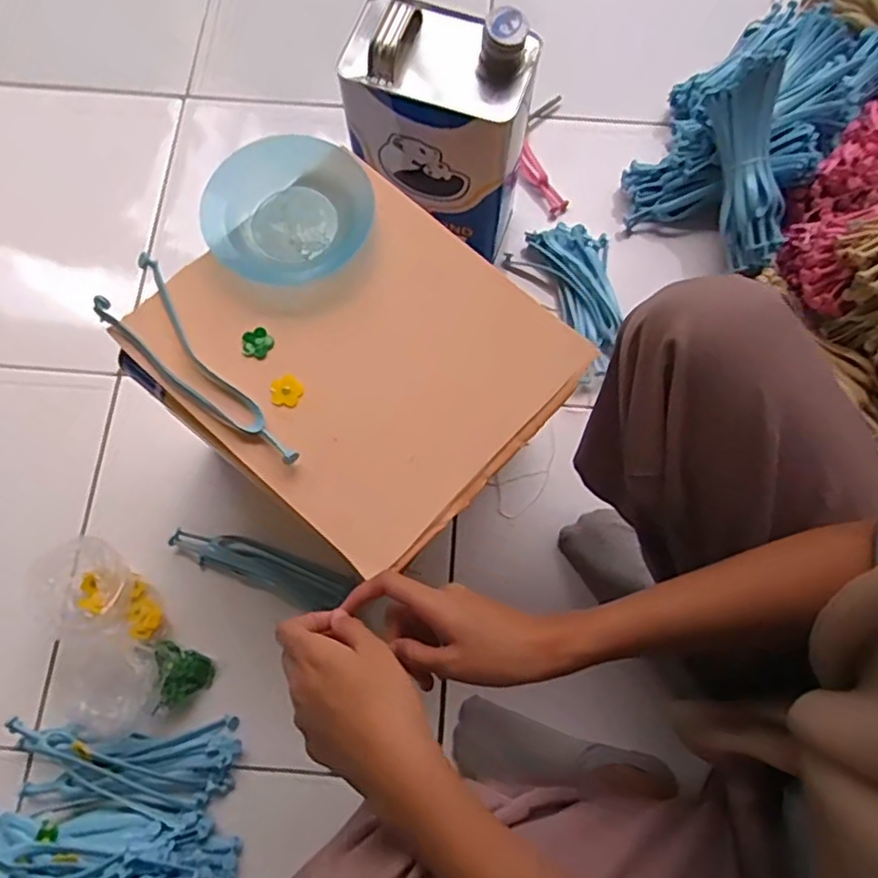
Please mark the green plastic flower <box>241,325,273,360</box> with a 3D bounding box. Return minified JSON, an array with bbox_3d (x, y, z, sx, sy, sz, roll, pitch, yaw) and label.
[{"bbox_3d":[-0.138,-0.073,0.478,0.021,0.008,0.024,34,77,9],"label":"green plastic flower"}]

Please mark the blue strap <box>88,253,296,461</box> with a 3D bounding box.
[{"bbox_3d":[-0.176,-0.050,0.463,0.053,0.014,0.198,-41,78,-11],"label":"blue strap"}]

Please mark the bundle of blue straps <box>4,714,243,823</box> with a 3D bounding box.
[{"bbox_3d":[-0.300,0.310,0.600,0.205,0.026,0.080,3,74,1],"label":"bundle of blue straps"}]

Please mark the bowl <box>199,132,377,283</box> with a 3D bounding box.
[{"bbox_3d":[-0.118,-0.180,0.493,0.127,0.035,0.103,-20,75,-6],"label":"bowl"}]

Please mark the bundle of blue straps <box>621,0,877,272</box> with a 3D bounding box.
[{"bbox_3d":[0.405,-0.405,0.759,0.213,0.130,0.373,36,77,10],"label":"bundle of blue straps"}]

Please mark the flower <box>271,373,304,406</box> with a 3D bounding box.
[{"bbox_3d":[-0.112,-0.036,0.468,0.021,0.009,0.023,6,74,1],"label":"flower"}]

